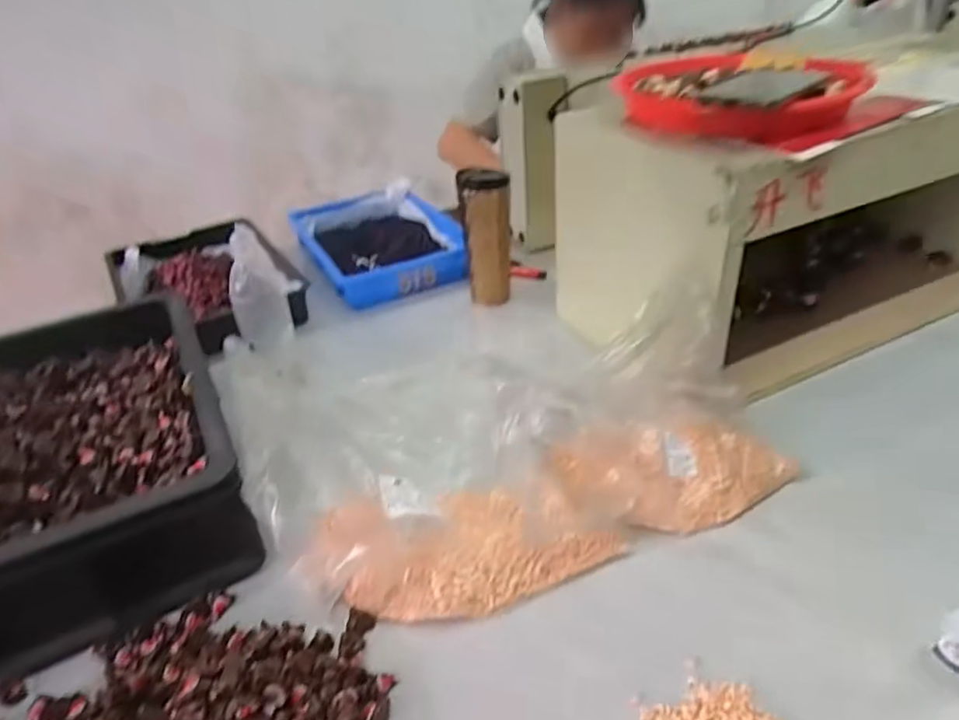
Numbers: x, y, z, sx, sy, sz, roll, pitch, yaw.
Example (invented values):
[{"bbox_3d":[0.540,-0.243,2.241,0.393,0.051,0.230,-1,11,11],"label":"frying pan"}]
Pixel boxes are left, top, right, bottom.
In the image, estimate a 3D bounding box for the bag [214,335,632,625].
[{"bbox_3d":[-0.082,0.072,0.625,0.270,0.109,0.390,-20,37,-19],"label":"bag"}]

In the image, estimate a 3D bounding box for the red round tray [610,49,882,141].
[{"bbox_3d":[0.278,-0.288,0.667,0.234,0.043,0.215,-4,34,3],"label":"red round tray"}]

